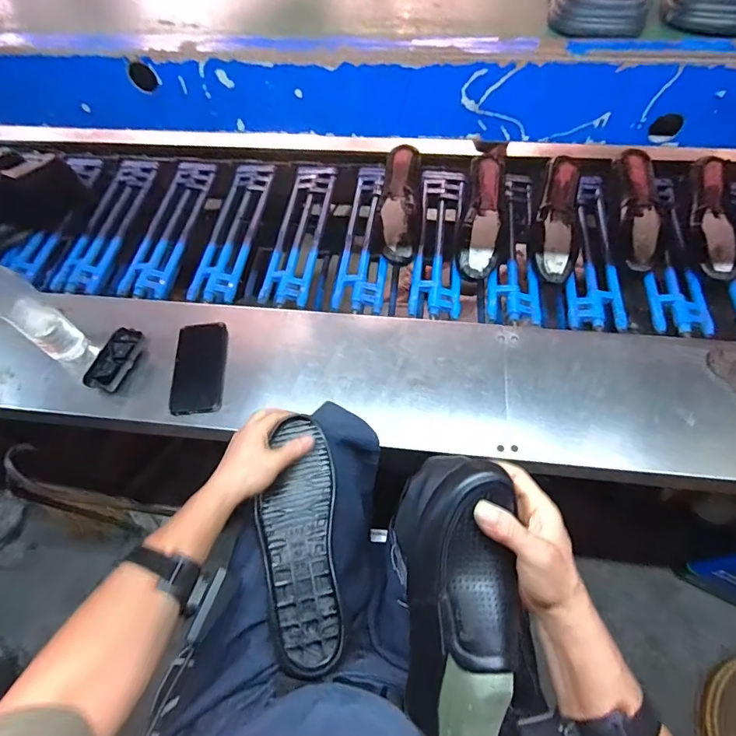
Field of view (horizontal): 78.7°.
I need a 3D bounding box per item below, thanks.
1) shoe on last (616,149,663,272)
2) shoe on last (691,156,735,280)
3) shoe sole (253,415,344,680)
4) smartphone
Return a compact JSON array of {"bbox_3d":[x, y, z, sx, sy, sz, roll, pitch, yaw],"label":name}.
[{"bbox_3d":[0.518,-0.295,0.868,0.073,0.084,0.265,4,61,6],"label":"shoe on last"},{"bbox_3d":[0.657,-0.286,0.851,0.074,0.071,0.247,5,61,7],"label":"shoe on last"},{"bbox_3d":[-0.083,0.192,0.518,0.090,0.031,0.271,-6,64,1],"label":"shoe sole"},{"bbox_3d":[-0.270,-0.001,0.721,0.084,0.015,0.156,-5,61,1],"label":"smartphone"}]

